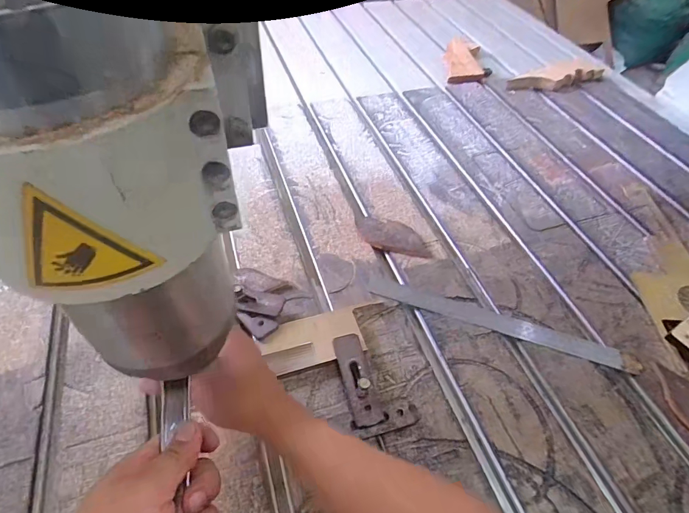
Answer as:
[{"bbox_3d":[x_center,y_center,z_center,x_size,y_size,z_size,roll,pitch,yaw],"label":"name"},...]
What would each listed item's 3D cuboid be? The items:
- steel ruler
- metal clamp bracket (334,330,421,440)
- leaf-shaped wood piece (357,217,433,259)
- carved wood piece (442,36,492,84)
[{"bbox_3d":[0.178,0.078,0.513,0.299,0.007,0.034,16,45,11],"label":"steel ruler"},{"bbox_3d":[0.032,0.126,0.437,0.067,0.038,0.107,-10,51,-11],"label":"metal clamp bracket"},{"bbox_3d":[0.071,-0.028,0.584,0.107,0.015,0.045,17,51,11],"label":"leaf-shaped wood piece"},{"bbox_3d":[0.277,-0.445,0.938,0.093,0.040,0.147,3,49,-1],"label":"carved wood piece"}]

